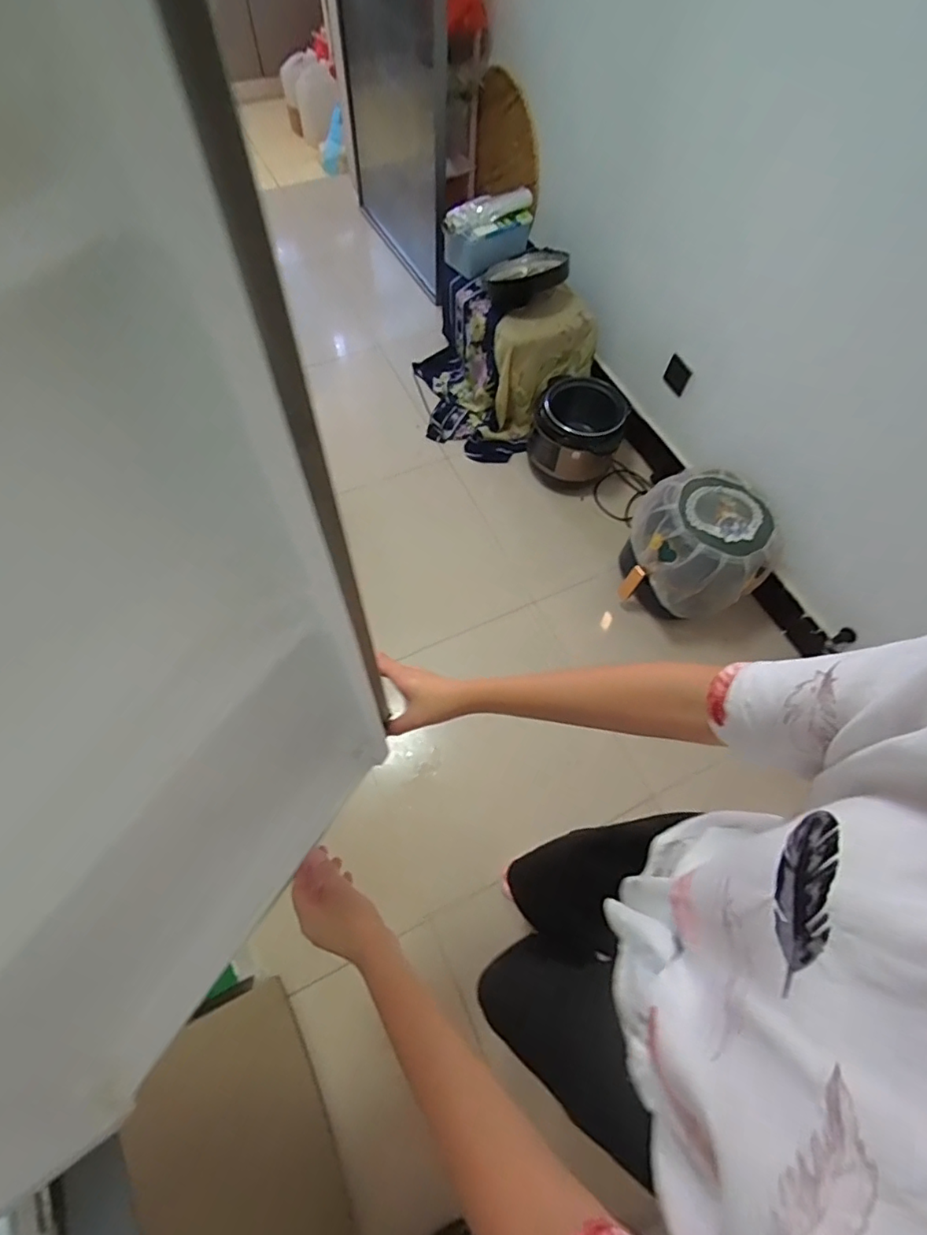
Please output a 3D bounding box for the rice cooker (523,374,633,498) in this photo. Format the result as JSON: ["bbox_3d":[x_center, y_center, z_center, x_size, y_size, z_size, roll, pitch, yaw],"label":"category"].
[{"bbox_3d":[0.341,-0.569,1.678,0.280,0.259,0.281,20,66,8],"label":"rice cooker"}]

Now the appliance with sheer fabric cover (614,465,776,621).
[{"bbox_3d":[0.596,-0.158,1.443,0.282,0.368,0.337,-40,72,-18],"label":"appliance with sheer fabric cover"}]

